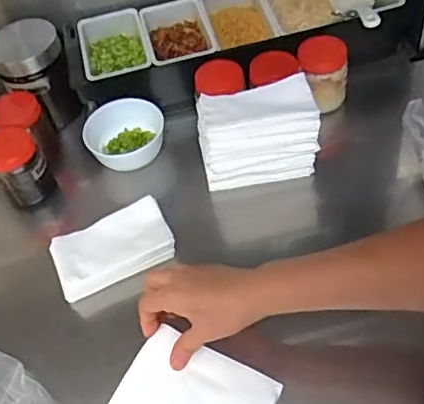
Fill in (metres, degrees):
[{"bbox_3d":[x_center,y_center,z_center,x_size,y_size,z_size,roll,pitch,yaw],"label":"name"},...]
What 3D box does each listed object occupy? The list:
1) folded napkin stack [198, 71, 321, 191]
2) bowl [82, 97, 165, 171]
[{"bbox_3d":[0.055,-0.083,0.682,0.137,0.104,0.077,-9,52,0],"label":"folded napkin stack"},{"bbox_3d":[-0.117,-0.088,0.752,0.110,0.046,0.093,-15,52,-5],"label":"bowl"}]

